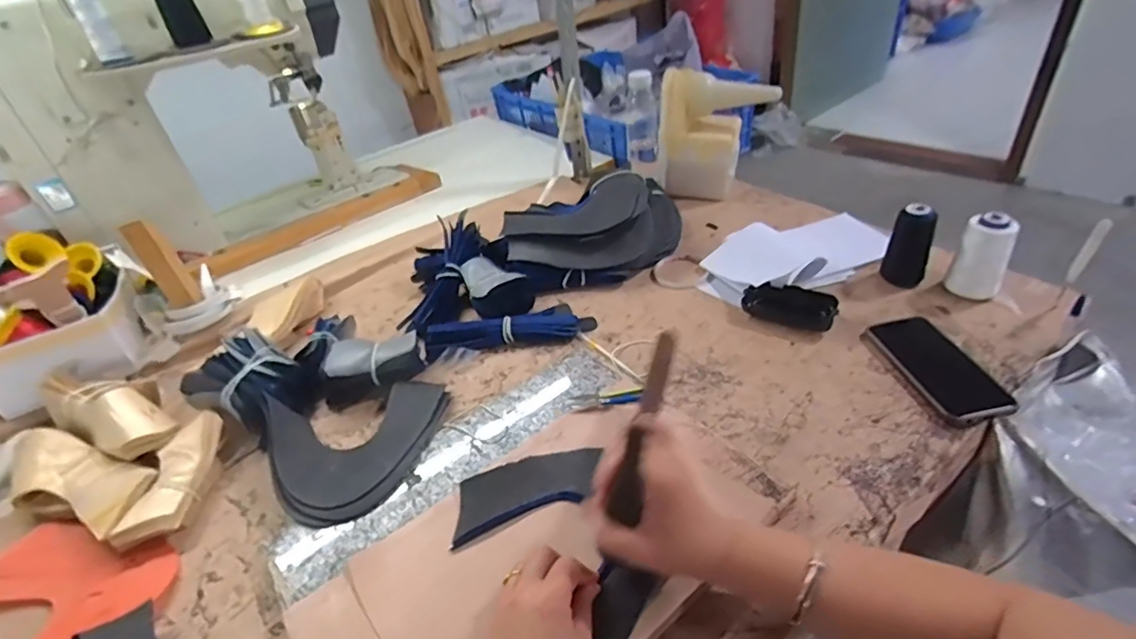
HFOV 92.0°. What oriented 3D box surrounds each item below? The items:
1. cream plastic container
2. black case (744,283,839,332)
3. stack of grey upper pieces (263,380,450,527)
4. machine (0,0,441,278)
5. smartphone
[{"bbox_3d":[0.258,-0.316,0.953,0.187,0.203,0.098,1,38,12],"label":"cream plastic container"},{"bbox_3d":[0.282,-0.017,0.703,0.109,0.028,0.051,12,42,25],"label":"black case"},{"bbox_3d":[-0.222,0.124,0.586,0.184,0.028,0.169,-16,41,-13],"label":"stack of grey upper pieces"},{"bbox_3d":[-0.606,-0.327,0.930,0.279,0.428,0.628,23,47,34],"label":"machine"},{"bbox_3d":[0.404,0.051,0.601,0.085,0.015,0.159,-10,35,-3],"label":"smartphone"}]

